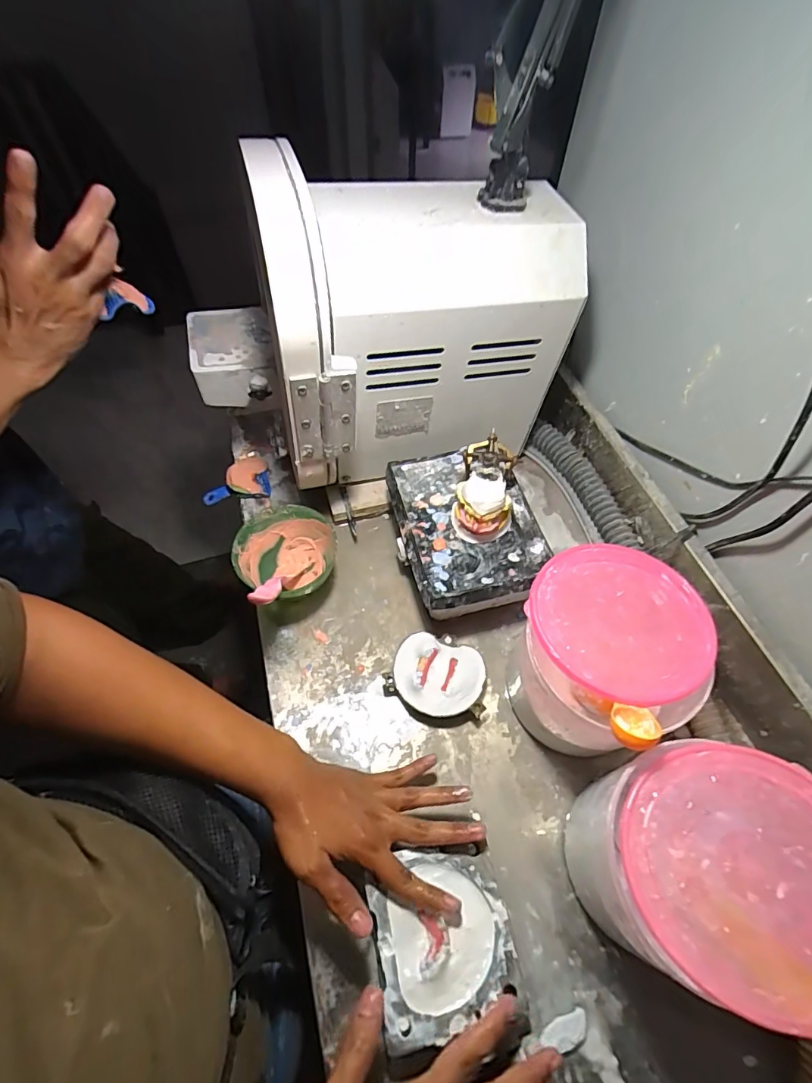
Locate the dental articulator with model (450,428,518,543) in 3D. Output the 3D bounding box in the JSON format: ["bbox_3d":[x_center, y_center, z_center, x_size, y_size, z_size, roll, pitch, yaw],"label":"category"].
[{"bbox_3d":[0.096,-0.061,0.569,0.072,0.059,0.113,13,58,7],"label":"dental articulator with model"}]

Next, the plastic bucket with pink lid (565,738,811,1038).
[{"bbox_3d":[0.228,0.260,0.385,0.159,0.194,0.154,0,58,-1],"label":"plastic bucket with pink lid"}]

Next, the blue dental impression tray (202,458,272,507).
[{"bbox_3d":[-0.254,-0.090,0.708,0.099,0.046,0.063,-6,58,-4],"label":"blue dental impression tray"}]

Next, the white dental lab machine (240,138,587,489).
[{"bbox_3d":[-0.005,-0.281,0.600,0.349,0.286,0.288,-17,59,-11],"label":"white dental lab machine"}]

